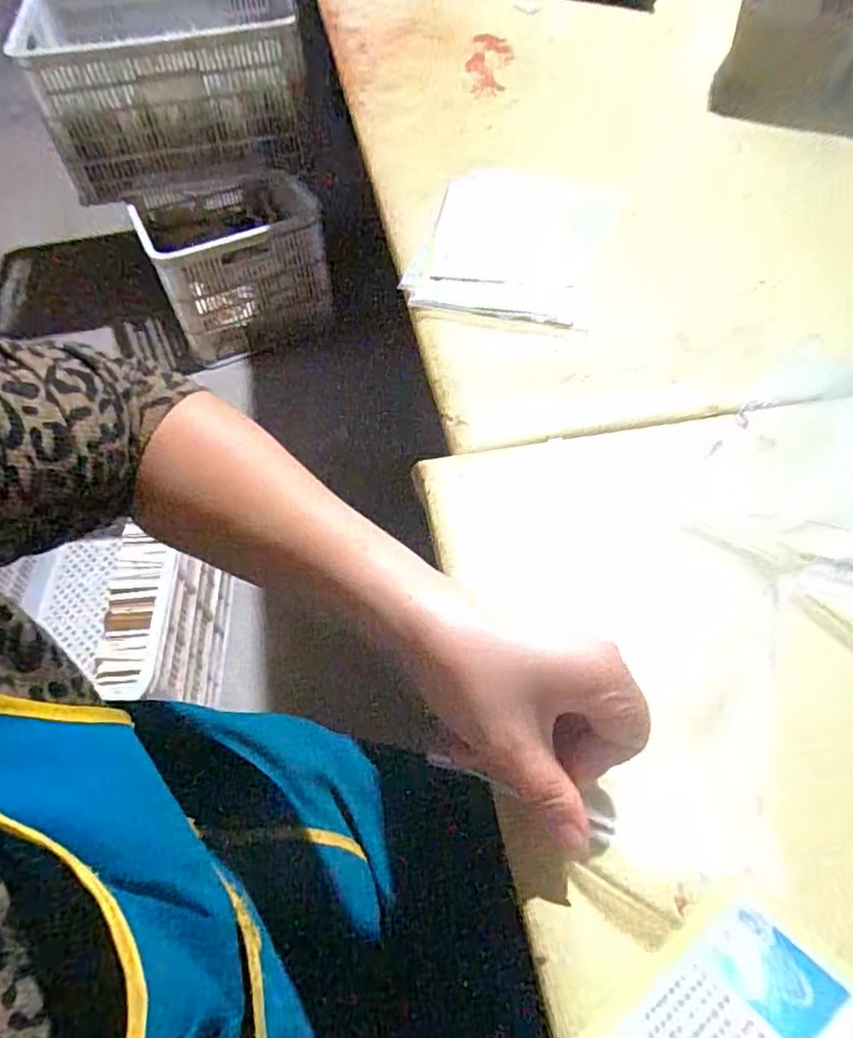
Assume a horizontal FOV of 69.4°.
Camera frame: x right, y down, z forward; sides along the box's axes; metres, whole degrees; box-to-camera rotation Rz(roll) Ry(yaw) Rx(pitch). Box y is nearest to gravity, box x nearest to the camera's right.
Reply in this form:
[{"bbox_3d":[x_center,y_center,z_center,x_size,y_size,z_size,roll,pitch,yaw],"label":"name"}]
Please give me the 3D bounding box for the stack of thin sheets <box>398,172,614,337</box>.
[{"bbox_3d":[0.085,-0.266,0.605,0.169,0.025,0.260,13,55,11],"label":"stack of thin sheets"}]

